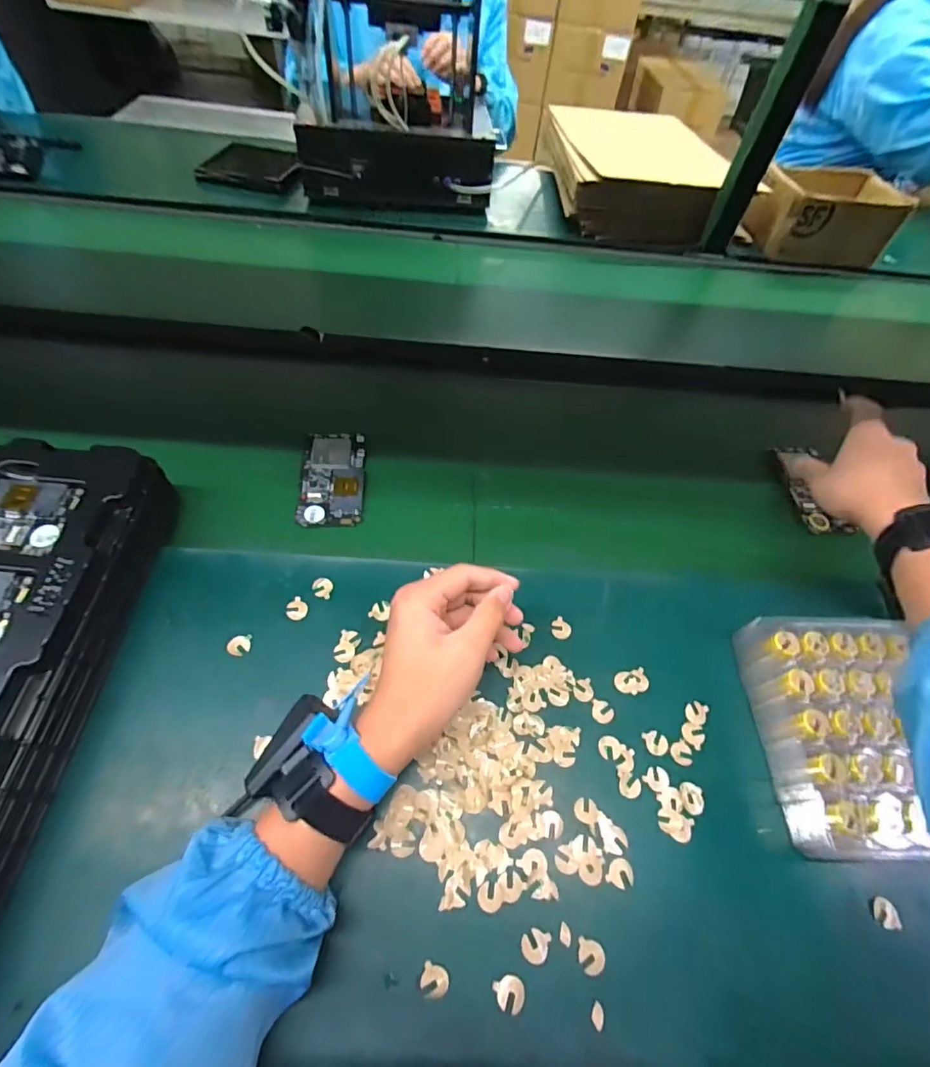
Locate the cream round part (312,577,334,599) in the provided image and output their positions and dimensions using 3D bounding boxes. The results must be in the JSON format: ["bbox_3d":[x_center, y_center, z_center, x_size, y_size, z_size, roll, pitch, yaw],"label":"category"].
[{"bbox_3d":[-0.128,0.049,0.452,0.017,0.005,0.018,2,55,-3],"label":"cream round part"}]

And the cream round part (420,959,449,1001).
[{"bbox_3d":[-0.019,0.279,0.313,0.017,0.004,0.017,2,55,-3],"label":"cream round part"}]

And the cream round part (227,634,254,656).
[{"bbox_3d":[-0.187,0.092,0.417,0.016,0.007,0.019,3,55,-3],"label":"cream round part"}]

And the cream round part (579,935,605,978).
[{"bbox_3d":[0.083,0.275,0.326,0.017,0.004,0.019,15,56,6],"label":"cream round part"}]

